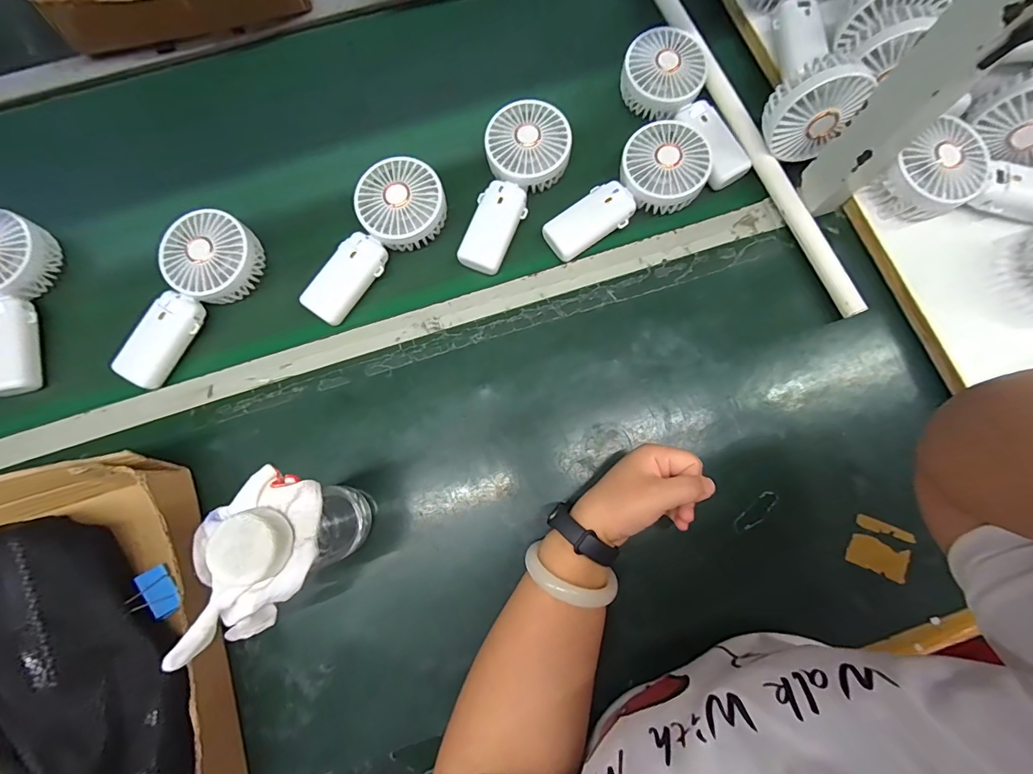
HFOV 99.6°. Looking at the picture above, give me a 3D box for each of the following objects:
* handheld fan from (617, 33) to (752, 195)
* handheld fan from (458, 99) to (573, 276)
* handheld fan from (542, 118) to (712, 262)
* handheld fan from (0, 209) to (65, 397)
[{"bbox_3d":[0.190,-0.302,0.471,0.082,0.040,0.179,-35,78,-6],"label":"handheld fan"},{"bbox_3d":[0.002,-0.207,0.454,0.086,0.035,0.181,12,78,5],"label":"handheld fan"},{"bbox_3d":[0.110,-0.206,0.453,0.178,0.038,0.083,-26,77,-4],"label":"handheld fan"},{"bbox_3d":[-0.509,-0.083,0.435,0.078,0.047,0.179,-17,77,-2],"label":"handheld fan"}]

